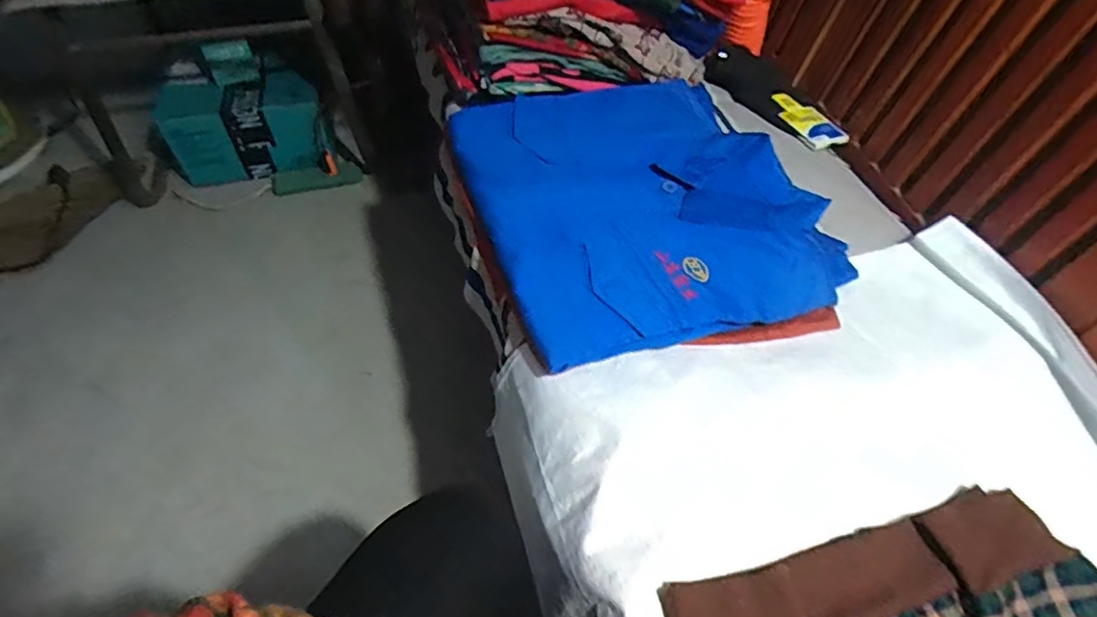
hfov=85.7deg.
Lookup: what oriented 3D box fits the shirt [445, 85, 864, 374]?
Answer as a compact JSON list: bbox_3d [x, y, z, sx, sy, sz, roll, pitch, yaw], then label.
[{"bbox_3d":[0.105,-0.119,0.635,0.342,0.035,0.349,-14,56,-12],"label":"shirt"}]

